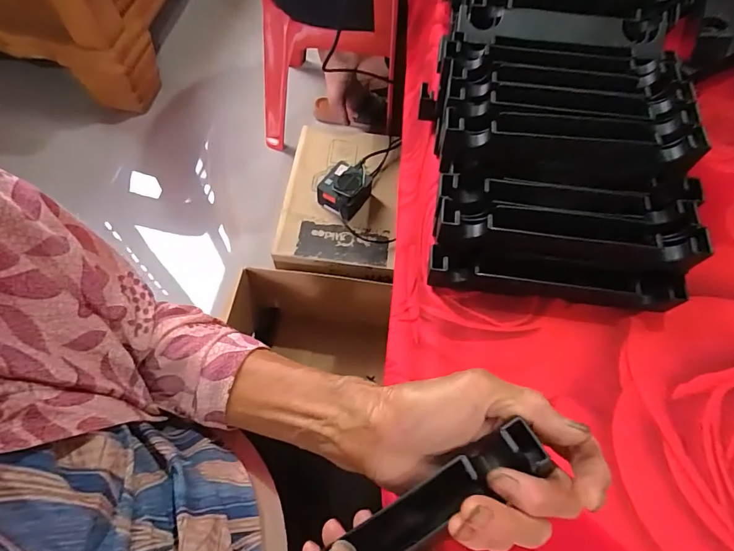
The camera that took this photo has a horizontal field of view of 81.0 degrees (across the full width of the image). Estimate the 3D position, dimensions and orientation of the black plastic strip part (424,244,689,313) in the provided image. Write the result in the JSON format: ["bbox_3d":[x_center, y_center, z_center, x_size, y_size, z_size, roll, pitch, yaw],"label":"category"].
[{"bbox_3d":[0.148,0.002,0.352,0.191,0.036,0.024,8,61,2],"label":"black plastic strip part"}]

